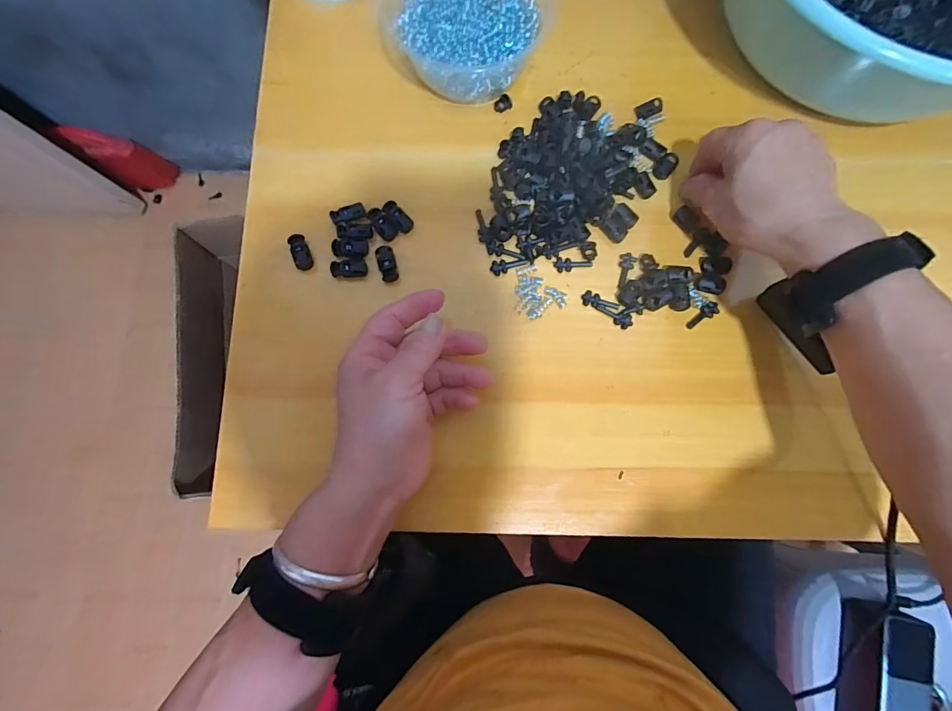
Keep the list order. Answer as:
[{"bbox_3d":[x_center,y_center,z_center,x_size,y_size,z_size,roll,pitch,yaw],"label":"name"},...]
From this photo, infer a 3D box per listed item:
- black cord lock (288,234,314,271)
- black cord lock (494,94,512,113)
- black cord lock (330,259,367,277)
[{"bbox_3d":[-0.139,-0.082,0.340,0.014,0.006,0.028,-18,94,-2],"label":"black cord lock"},{"bbox_3d":[0.023,-0.211,0.359,0.015,0.005,0.012,-10,79,-1],"label":"black cord lock"},{"bbox_3d":[-0.100,-0.068,0.338,0.027,0.006,0.013,-3,79,-12],"label":"black cord lock"}]

